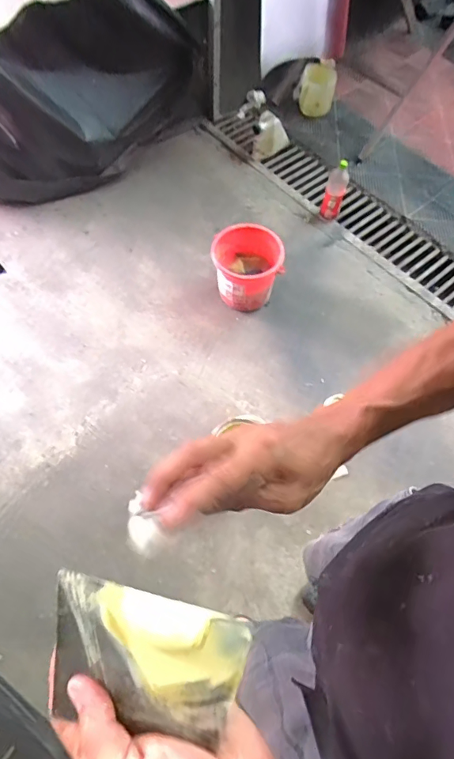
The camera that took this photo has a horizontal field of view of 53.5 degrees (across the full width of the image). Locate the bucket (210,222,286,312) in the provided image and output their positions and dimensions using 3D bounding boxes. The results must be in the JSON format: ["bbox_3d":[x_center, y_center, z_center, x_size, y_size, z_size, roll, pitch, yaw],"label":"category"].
[{"bbox_3d":[0.069,-0.386,1.595,0.242,0.224,0.211,0,62,-3],"label":"bucket"}]

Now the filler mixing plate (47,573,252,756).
[{"bbox_3d":[-0.049,0.164,0.264,0.117,0.009,0.080,3,91,12],"label":"filler mixing plate"}]

